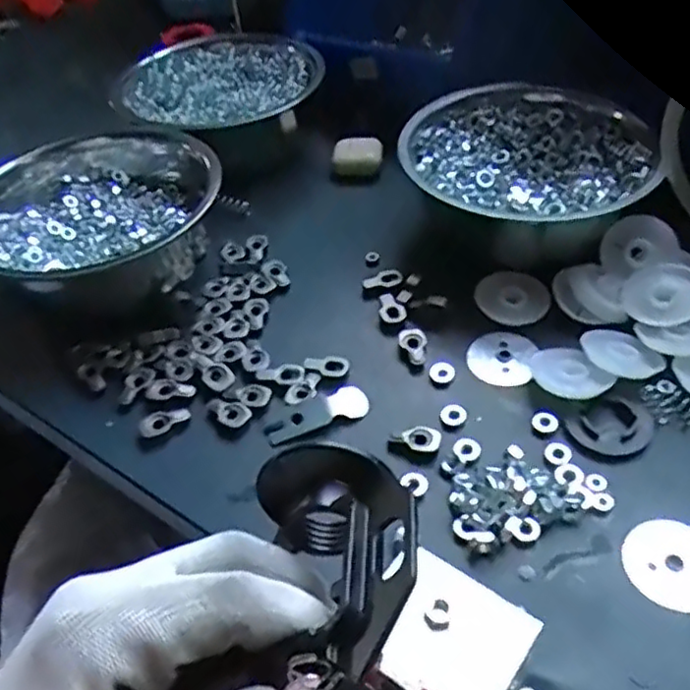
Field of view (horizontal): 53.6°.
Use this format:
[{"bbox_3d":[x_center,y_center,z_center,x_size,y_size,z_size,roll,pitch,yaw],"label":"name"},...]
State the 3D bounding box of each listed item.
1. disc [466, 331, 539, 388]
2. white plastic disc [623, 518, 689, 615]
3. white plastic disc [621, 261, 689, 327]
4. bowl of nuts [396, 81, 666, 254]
[{"bbox_3d":[0.100,0.008,0.441,0.041,0.004,0.041,-3,55,4],"label":"disc"},{"bbox_3d":[0.161,0.106,0.336,0.043,0.004,0.048,28,54,30],"label":"white plastic disc"},{"bbox_3d":[0.206,-0.033,0.441,0.050,0.004,0.045,-26,58,3],"label":"white plastic disc"},{"bbox_3d":[0.133,-0.127,0.511,0.169,0.070,0.154,-3,45,3],"label":"bowl of nuts"}]

